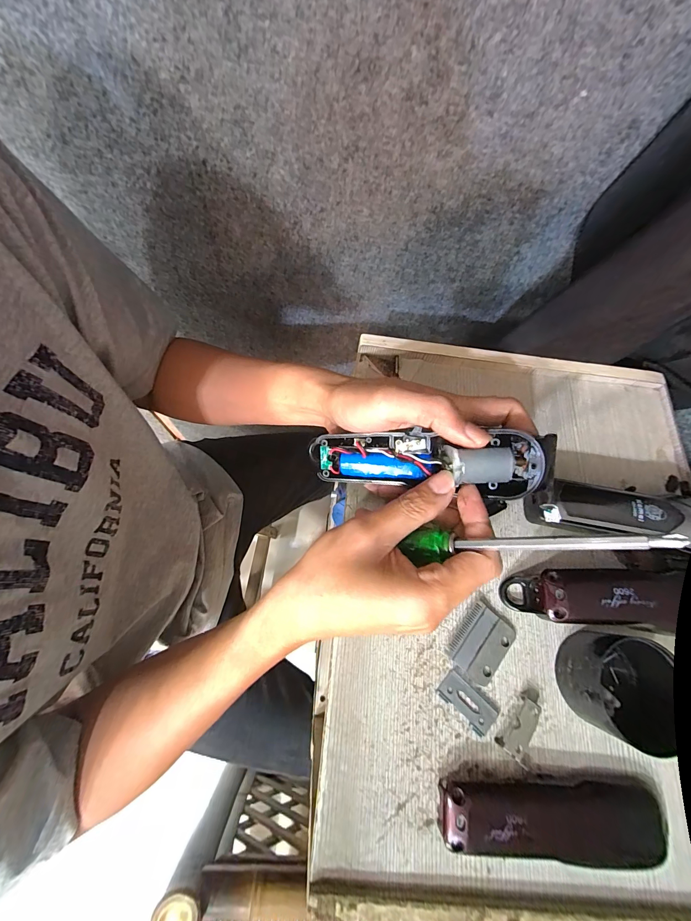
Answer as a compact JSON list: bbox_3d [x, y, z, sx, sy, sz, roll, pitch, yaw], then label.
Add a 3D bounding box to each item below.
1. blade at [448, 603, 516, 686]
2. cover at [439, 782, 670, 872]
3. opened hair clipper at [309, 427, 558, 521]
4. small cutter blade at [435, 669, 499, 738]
[{"bbox_3d":[0.099,0.133,0.251,0.034,0.004,0.046,38,72,12],"label":"blade"},{"bbox_3d":[0.129,0.219,0.210,0.139,0.018,0.035,5,68,0],"label":"cover"},{"bbox_3d":[0.051,0.003,0.239,0.156,0.033,0.041,3,66,22],"label":"opened hair clipper"},{"bbox_3d":[0.084,0.165,0.238,0.040,0.004,0.021,42,73,14],"label":"small cutter blade"}]

